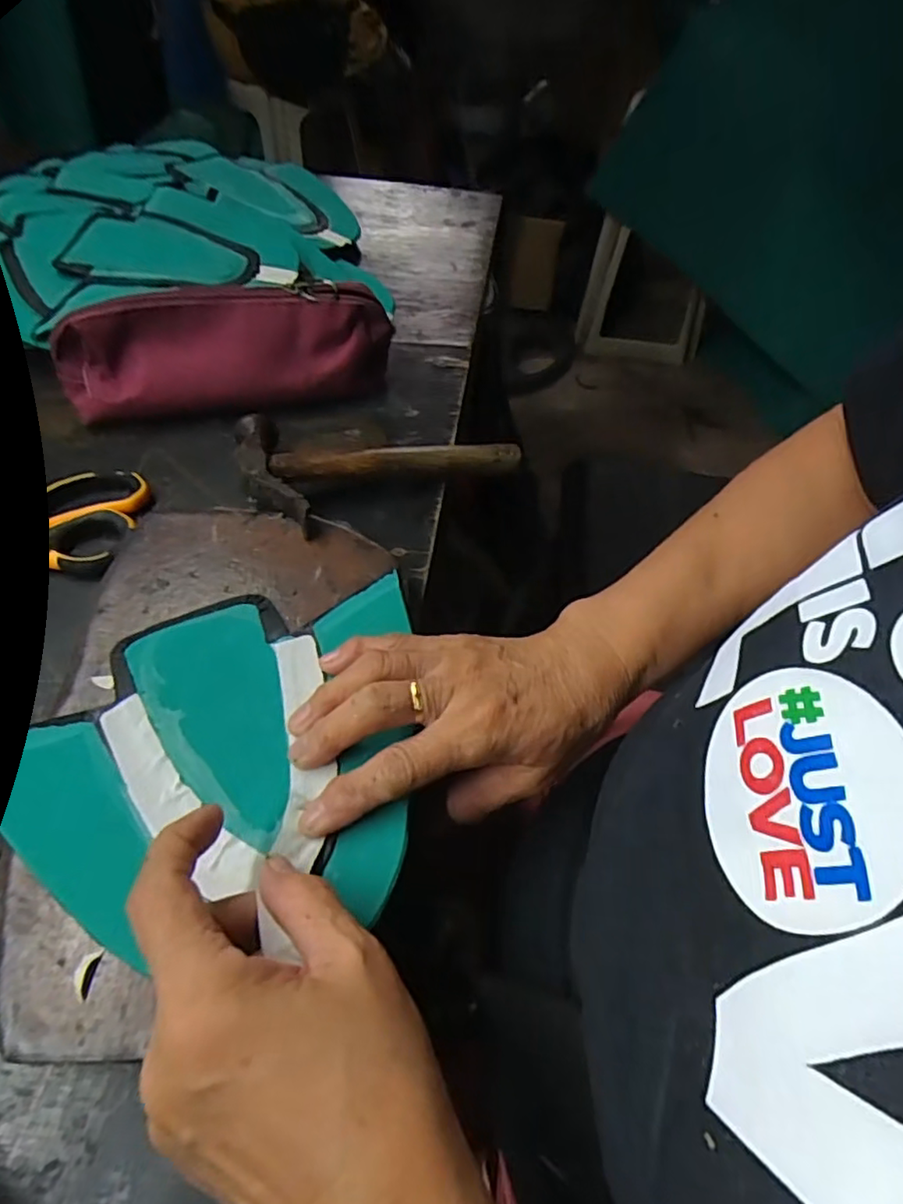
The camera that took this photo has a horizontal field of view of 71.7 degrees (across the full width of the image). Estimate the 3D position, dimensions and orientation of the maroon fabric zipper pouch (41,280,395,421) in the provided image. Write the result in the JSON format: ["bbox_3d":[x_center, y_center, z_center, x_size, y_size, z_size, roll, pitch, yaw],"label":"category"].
[{"bbox_3d":[-0.160,-0.180,0.454,0.230,0.071,0.056,-10,56,-8],"label":"maroon fabric zipper pouch"}]

